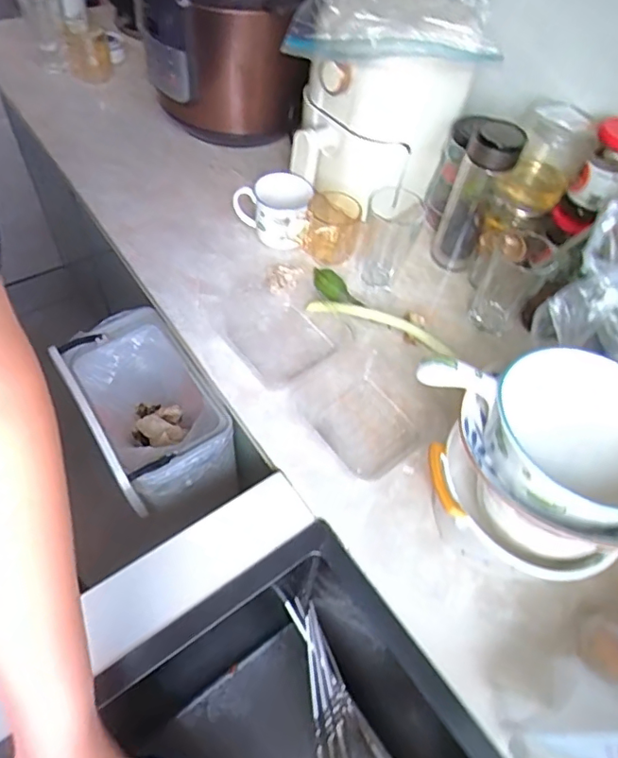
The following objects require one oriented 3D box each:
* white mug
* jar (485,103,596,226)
[{"bbox_3d":[-0.053,-0.239,0.765,0.108,0.078,0.083,10,54,0],"label":"white mug"},{"bbox_3d":[0.309,-0.283,0.706,0.089,0.131,0.091,31,57,15],"label":"jar"}]

